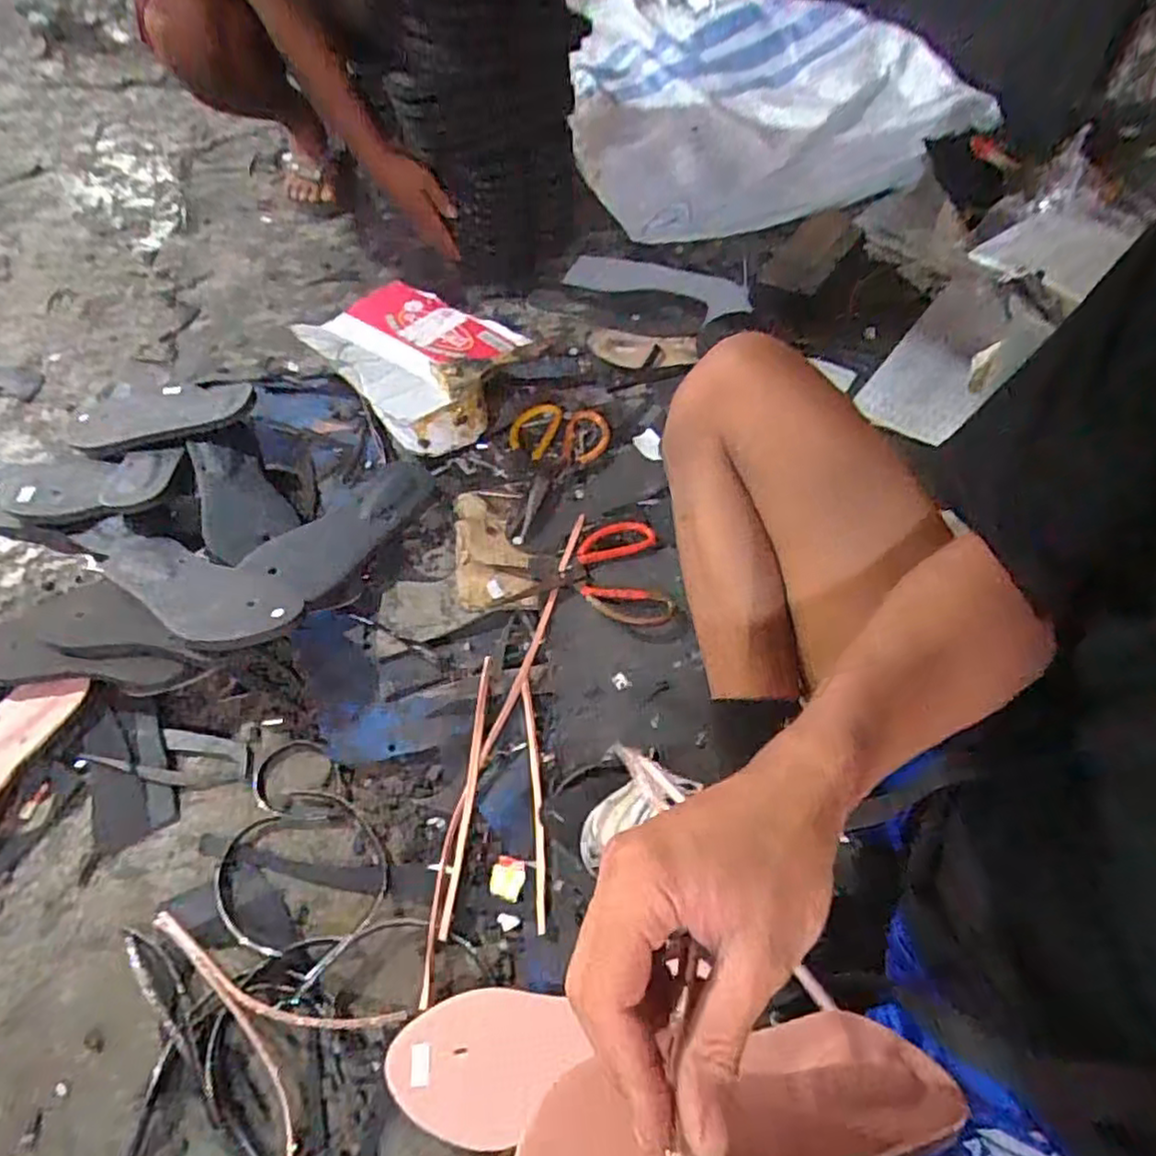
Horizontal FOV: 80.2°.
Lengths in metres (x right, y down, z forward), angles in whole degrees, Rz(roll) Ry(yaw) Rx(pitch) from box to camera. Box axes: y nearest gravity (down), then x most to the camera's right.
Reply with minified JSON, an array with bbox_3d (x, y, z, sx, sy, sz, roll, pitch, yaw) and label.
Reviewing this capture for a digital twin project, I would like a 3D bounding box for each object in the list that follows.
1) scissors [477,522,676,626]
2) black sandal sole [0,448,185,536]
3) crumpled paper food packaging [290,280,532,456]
[{"bbox_3d":[-0.002,-0.006,0.732,0.186,0.021,0.146,-3,56,-5],"label":"scissors"},{"bbox_3d":[-0.584,-0.103,0.792,0.258,0.023,0.103,-5,58,7],"label":"black sandal sole"},{"bbox_3d":[-0.201,-0.267,0.867,0.220,0.119,0.211,34,61,19],"label":"crumpled paper food packaging"}]

